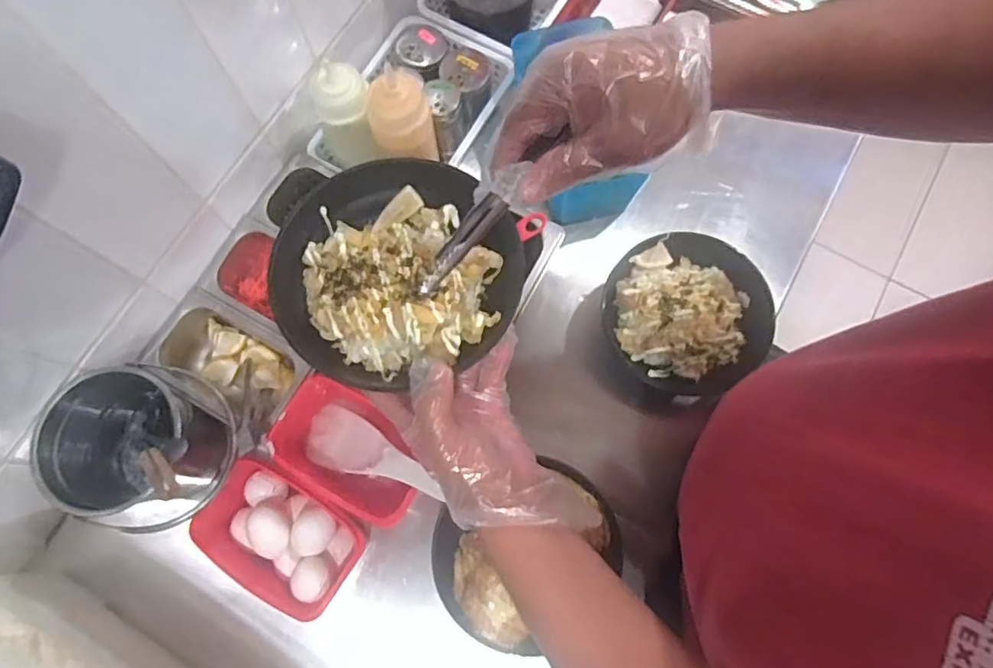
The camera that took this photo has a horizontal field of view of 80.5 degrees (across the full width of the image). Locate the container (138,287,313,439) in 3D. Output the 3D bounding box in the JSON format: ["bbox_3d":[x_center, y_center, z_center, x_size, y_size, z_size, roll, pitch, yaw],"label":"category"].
[{"bbox_3d":[-0.294,0.035,0.661,0.172,0.059,0.105,28,76,9],"label":"container"}]

